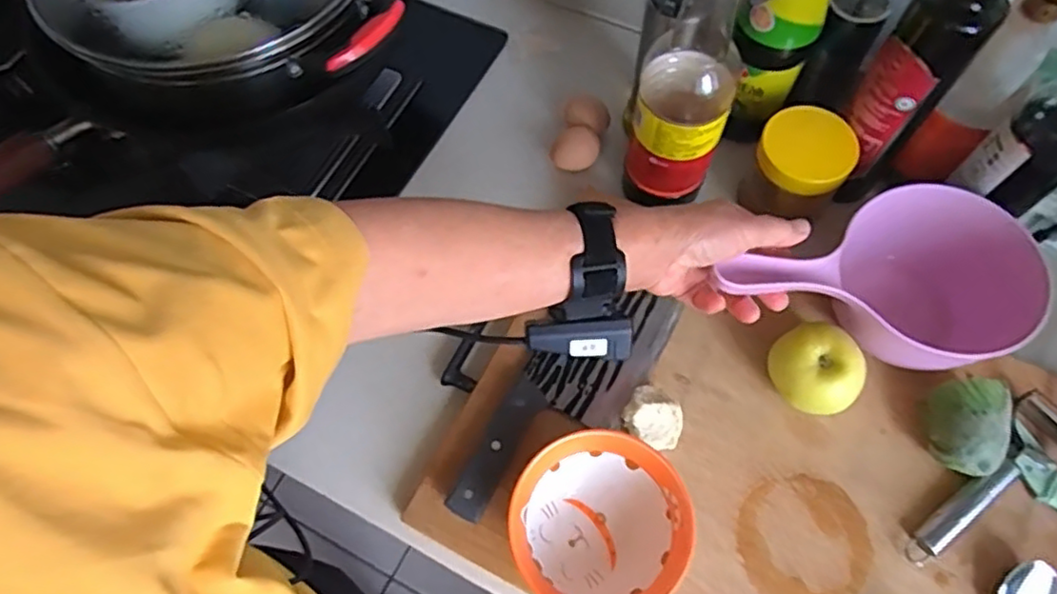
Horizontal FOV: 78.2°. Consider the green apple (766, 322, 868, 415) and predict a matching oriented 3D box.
[{"bbox_3d":[0.222,0.059,0.512,0.055,0.062,0.070,-31,69,-11],"label":"green apple"}]

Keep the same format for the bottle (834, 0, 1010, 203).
[{"bbox_3d":[0.299,-0.176,0.501,0.064,0.248,0.066,41,73,17],"label":"bottle"}]

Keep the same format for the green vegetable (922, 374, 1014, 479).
[{"bbox_3d":[0.334,0.098,0.497,0.054,0.043,0.071,20,68,10],"label":"green vegetable"}]

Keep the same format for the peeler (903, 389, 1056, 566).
[{"bbox_3d":[0.349,0.136,0.499,0.176,0.019,0.052,-29,68,-11],"label":"peeler"}]

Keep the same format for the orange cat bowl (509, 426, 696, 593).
[{"bbox_3d":[0.052,0.166,0.472,0.119,0.059,0.123,-1,66,1],"label":"orange cat bowl"}]

